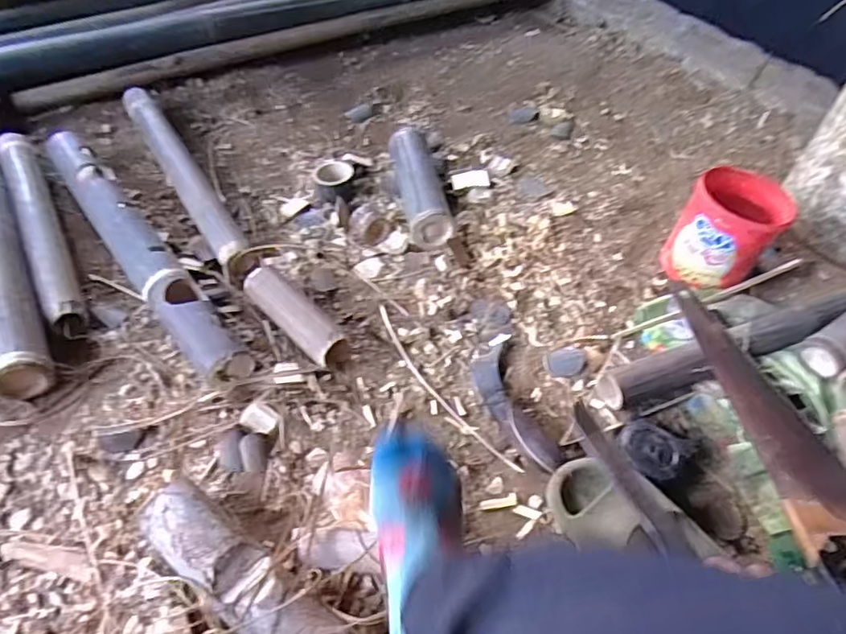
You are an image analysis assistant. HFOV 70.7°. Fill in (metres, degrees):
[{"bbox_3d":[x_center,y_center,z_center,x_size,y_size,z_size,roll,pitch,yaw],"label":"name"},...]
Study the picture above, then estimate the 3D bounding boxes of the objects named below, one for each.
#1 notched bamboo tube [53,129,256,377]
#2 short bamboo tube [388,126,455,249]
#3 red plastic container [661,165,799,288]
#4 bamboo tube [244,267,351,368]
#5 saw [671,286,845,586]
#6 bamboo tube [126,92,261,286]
[{"bbox_3d":[-0.460,-0.124,0.944,0.069,0.068,0.642,-31,58,-26],"label":"notched bamboo tube"},{"bbox_3d":[-0.005,-0.238,1.073,0.076,0.061,0.297,-7,51,-9],"label":"short bamboo tube"},{"bbox_3d":[0.477,-0.135,0.941,0.144,0.152,0.138,30,55,20],"label":"red plastic container"},{"bbox_3d":[-0.184,0.000,0.867,0.054,0.066,0.193,-34,60,-27],"label":"bamboo tube"},{"bbox_3d":[0.427,0.125,0.736,0.114,0.035,0.447,-10,51,-11],"label":"saw"},{"bbox_3d":[-0.437,-0.262,1.080,0.053,0.055,0.567,-26,56,-23],"label":"bamboo tube"}]

